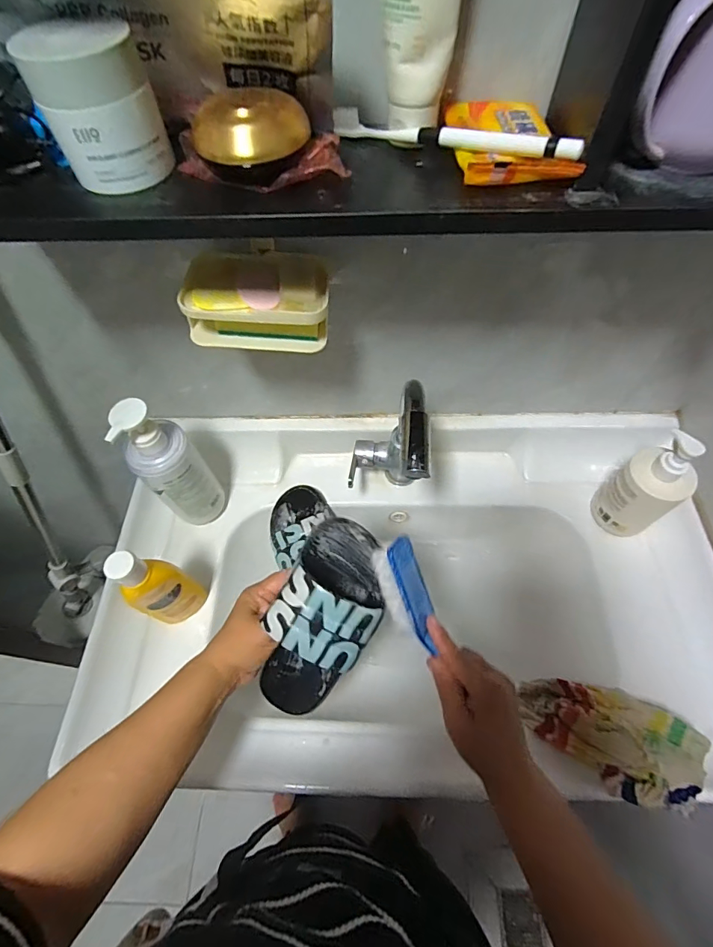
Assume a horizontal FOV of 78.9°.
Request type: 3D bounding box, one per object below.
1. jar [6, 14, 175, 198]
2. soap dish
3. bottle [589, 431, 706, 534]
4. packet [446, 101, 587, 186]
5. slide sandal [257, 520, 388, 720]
[{"bbox_3d":[-0.171,-0.245,0.291,0.067,0.071,0.071,-1,61,2],"label":"jar"},{"bbox_3d":[-0.093,-0.167,0.425,0.132,0.063,0.086,-1,61,2],"label":"soap dish"},{"bbox_3d":[0.371,0.018,0.553,0.060,0.176,0.078,-31,64,-15],"label":"bottle"},{"bbox_3d":[0.102,-0.233,0.301,0.070,0.013,0.106,-6,61,-1],"label":"packet"},{"bbox_3d":[-0.042,0.165,0.428,0.099,0.240,0.060,25,21,15],"label":"slide sandal"}]

